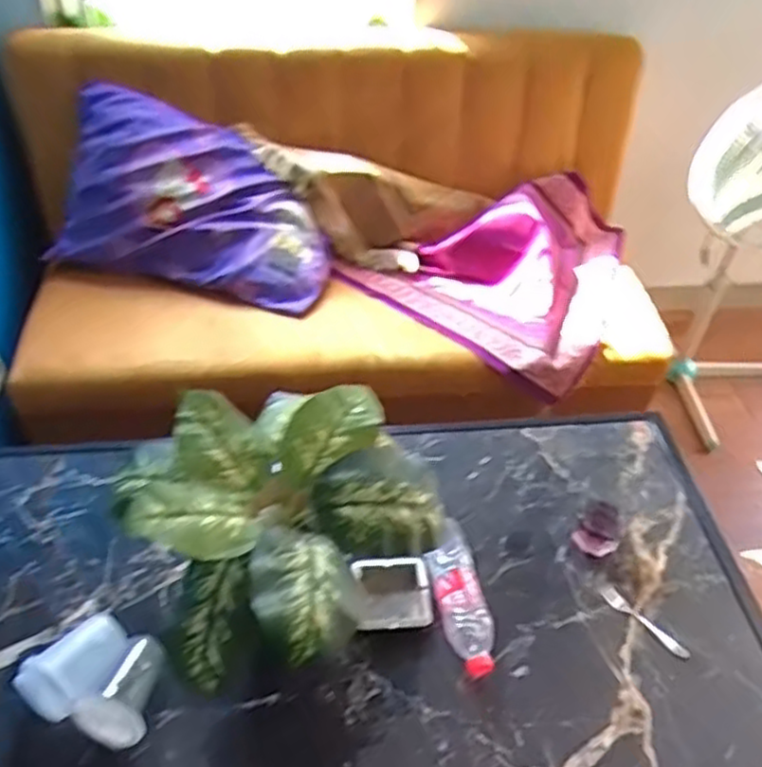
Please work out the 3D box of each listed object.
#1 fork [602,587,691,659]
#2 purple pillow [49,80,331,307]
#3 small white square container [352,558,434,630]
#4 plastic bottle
[{"bbox_3d":[0.377,0.344,1.035,0.024,0.008,0.134,-32,56,-29],"label":"fork"},{"bbox_3d":[-0.394,-0.391,1.622,0.605,0.380,0.093,16,2,-6],"label":"purple pillow"},{"bbox_3d":[0.015,0.302,1.041,0.114,0.042,0.112,-3,47,-6],"label":"small white square container"},{"bbox_3d":[0.112,0.304,1.025,0.067,0.052,0.227,-9,48,-12],"label":"plastic bottle"}]

